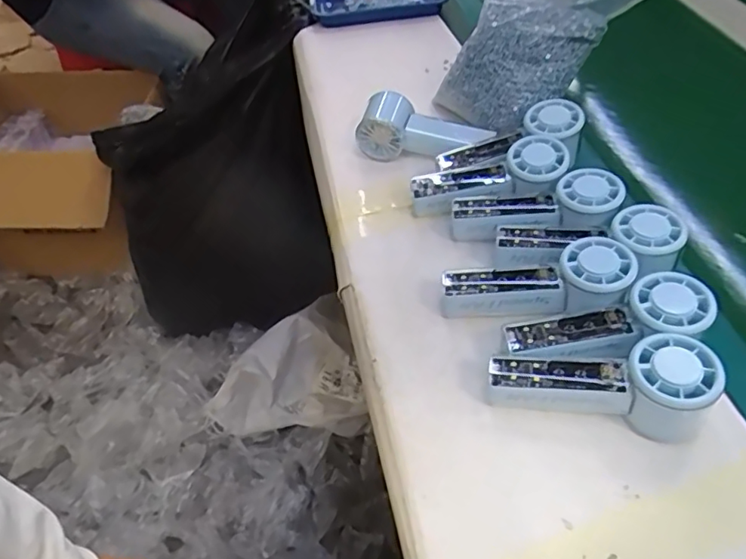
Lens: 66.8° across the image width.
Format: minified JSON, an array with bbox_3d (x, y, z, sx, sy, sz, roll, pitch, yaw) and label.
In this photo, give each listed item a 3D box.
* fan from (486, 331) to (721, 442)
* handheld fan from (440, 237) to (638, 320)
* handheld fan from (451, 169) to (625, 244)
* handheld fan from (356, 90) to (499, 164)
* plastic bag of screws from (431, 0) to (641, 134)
[{"bbox_3d":[0.163,0.079,0.413,0.153,0.060,0.055,-2,47,18],"label":"fan"},{"bbox_3d":[0.134,0.007,0.470,0.156,0.048,0.062,-10,46,20],"label":"handheld fan"},{"bbox_3d":[0.146,-0.065,0.520,0.151,0.037,0.055,-8,46,22],"label":"handheld fan"},{"bbox_3d":[0.058,-0.161,0.628,0.145,0.056,0.051,11,50,13],"label":"handheld fan"},{"bbox_3d":[0.154,-0.248,0.597,0.155,0.208,0.059,46,27,17],"label":"plastic bag of screws"}]

